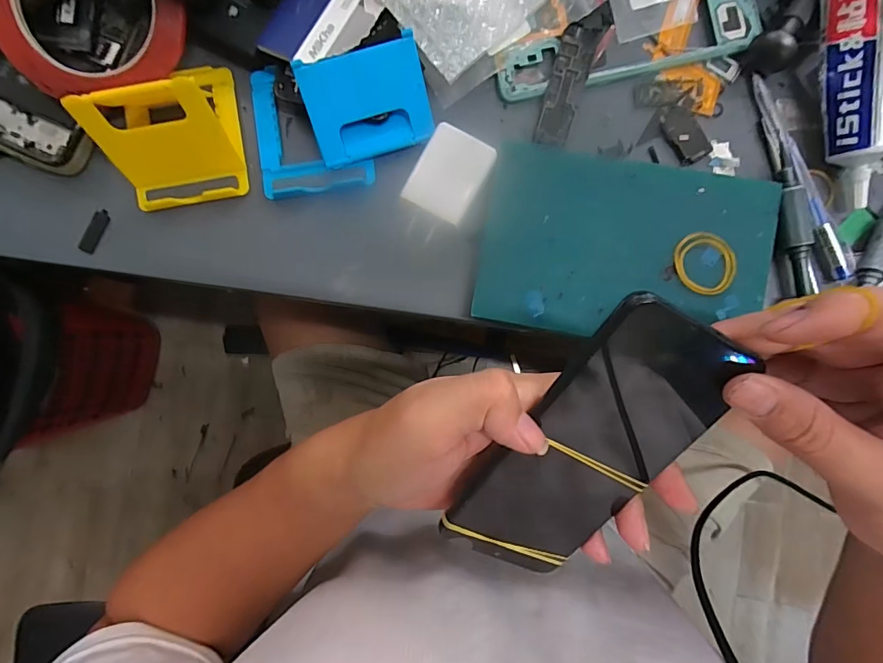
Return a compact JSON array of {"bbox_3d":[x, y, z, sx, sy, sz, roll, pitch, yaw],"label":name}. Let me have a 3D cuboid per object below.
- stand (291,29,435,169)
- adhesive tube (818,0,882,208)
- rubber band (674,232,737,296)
[{"bbox_3d":[-0.043,-0.135,0.265,0.070,0.004,0.056,-17,118,-2],"label":"stand"},{"bbox_3d":[0.236,-0.145,0.249,0.026,0.032,0.135,-8,100,1],"label":"adhesive tube"},{"bbox_3d":[0.153,-0.039,0.256,0.034,0.004,0.036,0,87,1],"label":"rubber band"}]

